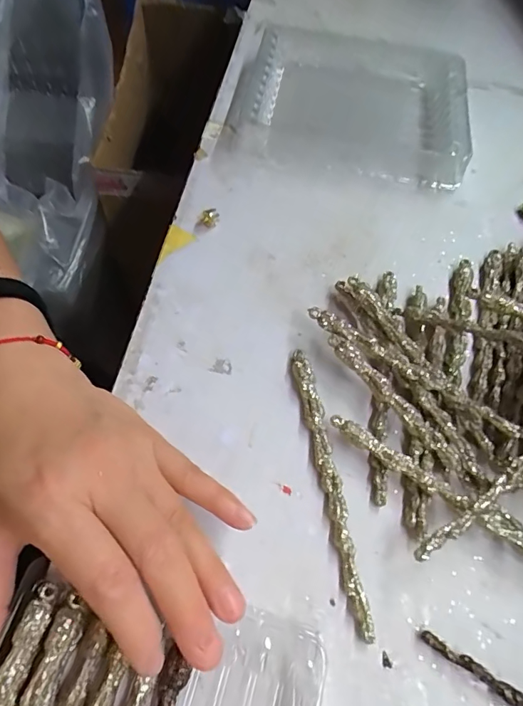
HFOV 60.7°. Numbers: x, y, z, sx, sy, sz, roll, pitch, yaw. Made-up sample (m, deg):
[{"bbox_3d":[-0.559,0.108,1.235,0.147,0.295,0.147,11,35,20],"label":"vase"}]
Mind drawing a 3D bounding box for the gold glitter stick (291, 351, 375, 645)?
[{"bbox_3d":[0.038,0.069,0.247,0.012,0.013,0.153,-8,63,-8],"label":"gold glitter stick"}]

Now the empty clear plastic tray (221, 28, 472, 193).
[{"bbox_3d":[0.076,-0.222,0.397,0.199,0.042,0.165,12,62,2],"label":"empty clear plastic tray"}]

